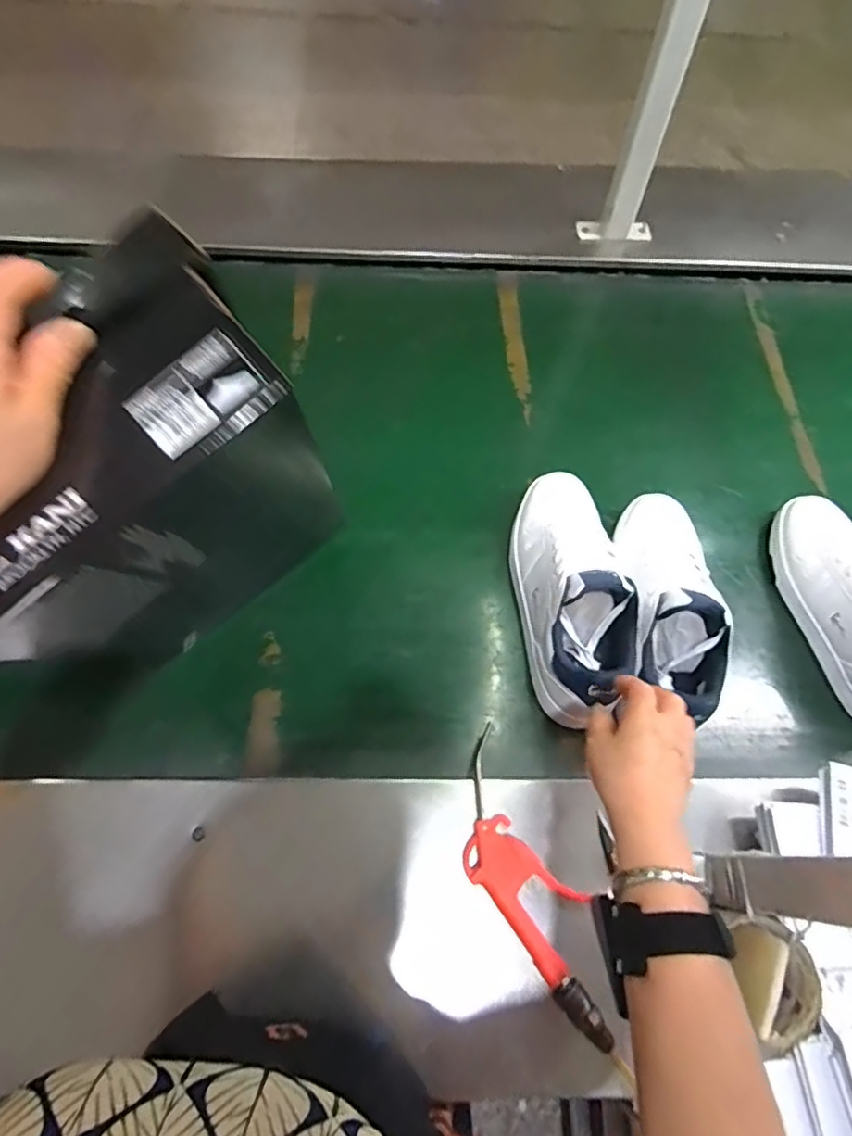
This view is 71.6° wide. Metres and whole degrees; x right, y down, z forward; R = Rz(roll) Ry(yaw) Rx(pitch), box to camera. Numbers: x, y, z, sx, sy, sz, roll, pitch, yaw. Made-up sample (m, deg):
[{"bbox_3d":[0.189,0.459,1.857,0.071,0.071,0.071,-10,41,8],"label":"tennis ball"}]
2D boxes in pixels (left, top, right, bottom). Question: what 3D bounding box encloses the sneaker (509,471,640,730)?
[{"bbox_3d":[0.150,0.012,0.608,0.096,0.105,0.270,-2,61,-2],"label":"sneaker"}]

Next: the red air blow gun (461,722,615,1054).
[{"bbox_3d":[0.091,0.272,0.518,0.081,0.033,0.239,-31,70,-14],"label":"red air blow gun"}]

